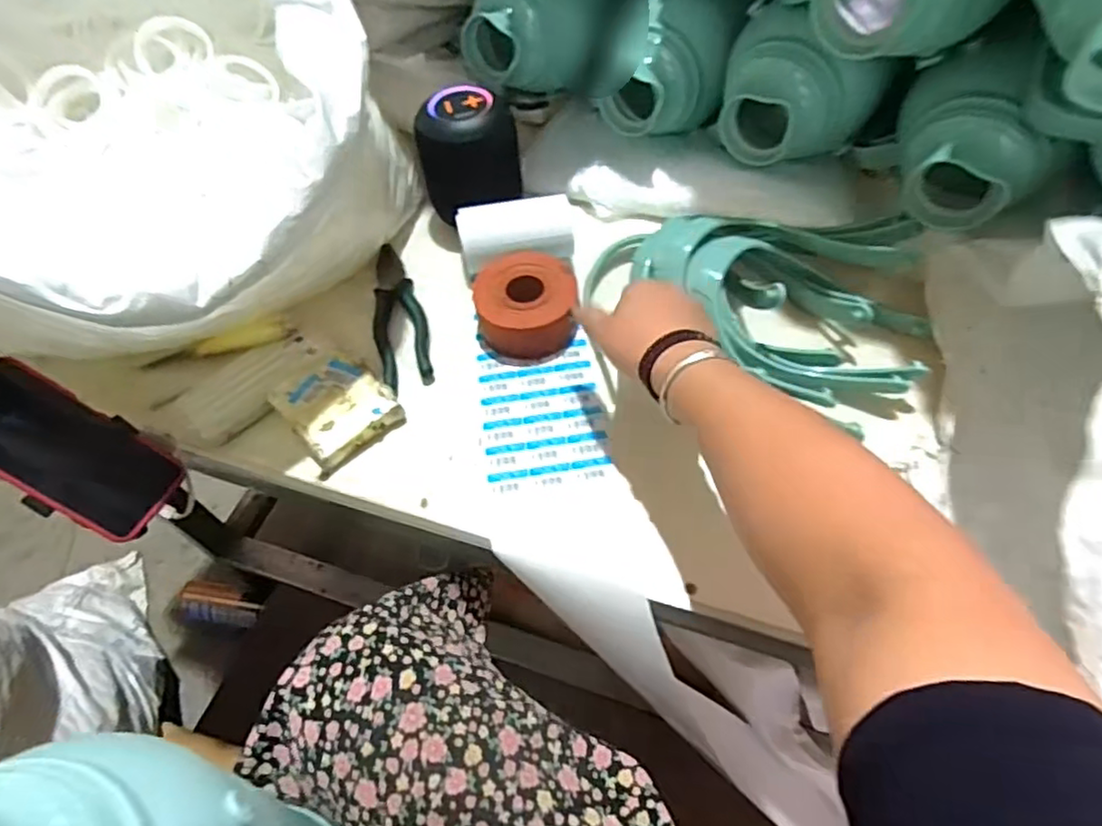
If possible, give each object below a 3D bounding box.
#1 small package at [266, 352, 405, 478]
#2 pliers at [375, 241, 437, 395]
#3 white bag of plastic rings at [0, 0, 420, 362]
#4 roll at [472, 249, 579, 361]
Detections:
[{"bbox_3d":[-0.196,-0.006,0.587,0.098,0.034,0.086,38,66,26],"label":"small package"},{"bbox_3d":[-0.156,-0.101,0.657,0.050,0.012,0.189,-16,56,-7],"label":"pliers"},{"bbox_3d":[-0.318,-0.215,0.527,0.340,0.310,0.367,-5,55,1],"label":"white bag of plastic rings"},{"bbox_3d":[-0.024,-0.105,0.630,0.093,0.047,0.101,-2,55,3],"label":"roll"}]

